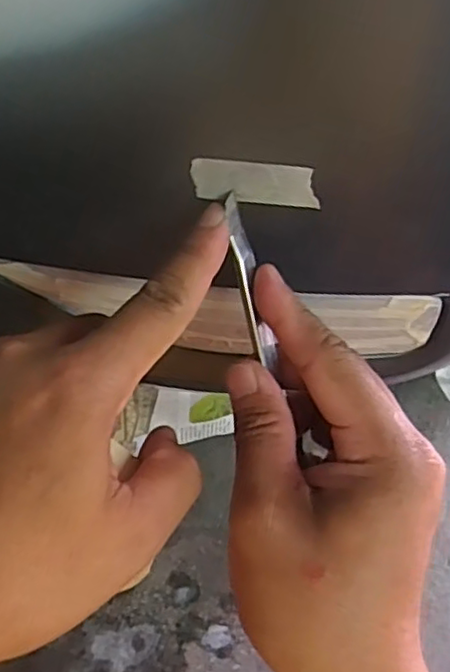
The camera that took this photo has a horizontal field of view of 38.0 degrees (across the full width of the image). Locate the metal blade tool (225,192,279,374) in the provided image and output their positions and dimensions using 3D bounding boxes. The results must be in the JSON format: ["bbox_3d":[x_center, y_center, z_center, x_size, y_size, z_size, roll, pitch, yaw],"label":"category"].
[{"bbox_3d":[0.010,-0.020,0.258,0.009,0.070,0.005,-18,13,-19],"label":"metal blade tool"}]

